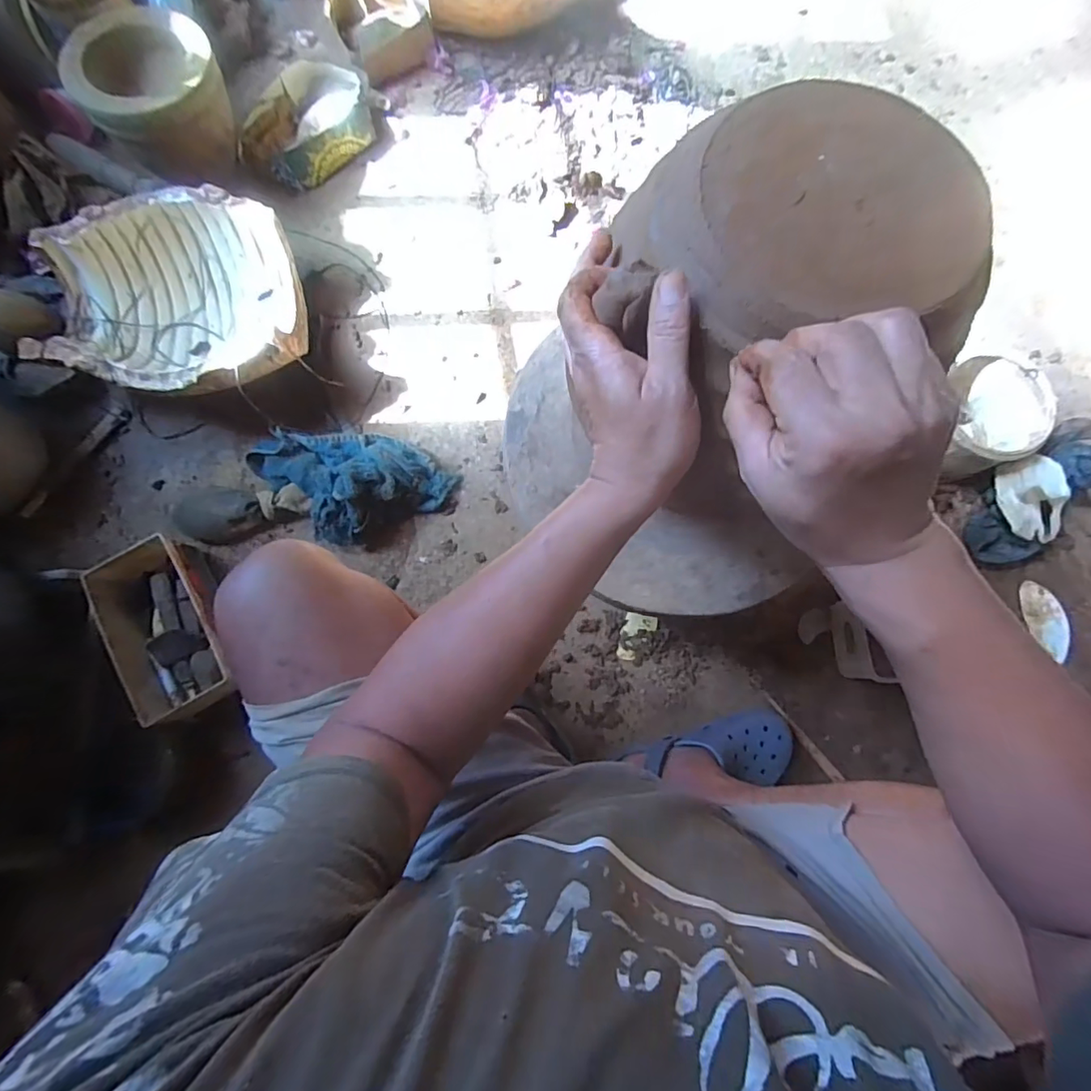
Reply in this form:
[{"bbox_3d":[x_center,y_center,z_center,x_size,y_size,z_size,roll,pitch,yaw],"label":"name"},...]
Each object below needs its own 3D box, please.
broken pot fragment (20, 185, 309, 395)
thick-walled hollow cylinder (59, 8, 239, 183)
[{"bbox_3d":[-0.563,-0.365,0.826,0.332,0.141,0.321,0,80,-1],"label":"broken pot fragment"},{"bbox_3d":[-0.604,-0.704,0.848,0.203,0.140,0.216,-29,80,-8],"label":"thick-walled hollow cylinder"}]

